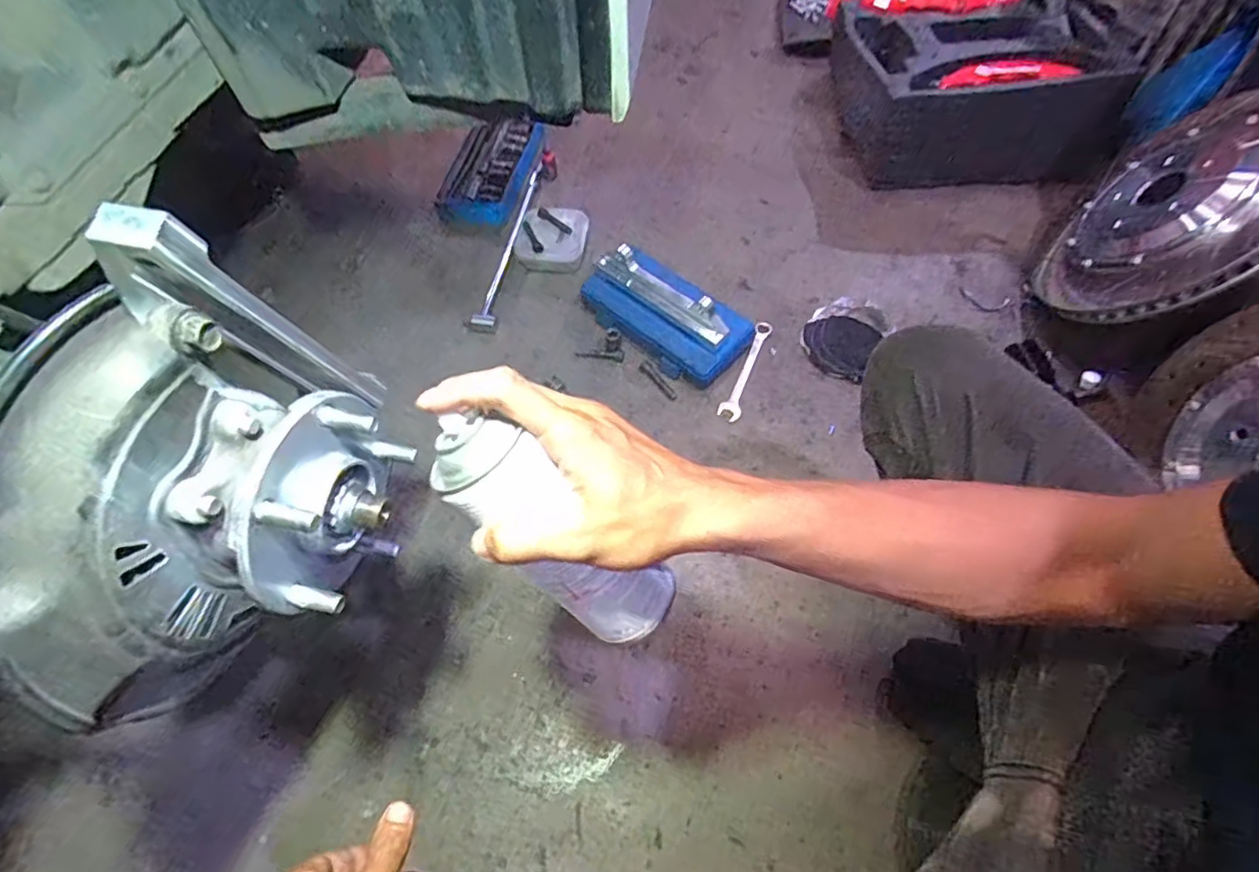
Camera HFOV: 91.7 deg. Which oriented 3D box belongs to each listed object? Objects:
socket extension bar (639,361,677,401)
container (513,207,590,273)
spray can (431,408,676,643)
[{"bbox_3d":[0.044,-0.084,0.933,0.013,0.011,0.078,-36,67,-18],"label":"socket extension bar"},{"bbox_3d":[-0.129,-0.333,1.034,0.113,0.049,0.116,0,61,0],"label":"container"},{"bbox_3d":[-0.036,0.056,0.340,0.052,0.170,0.055,-26,32,18],"label":"spray can"}]

